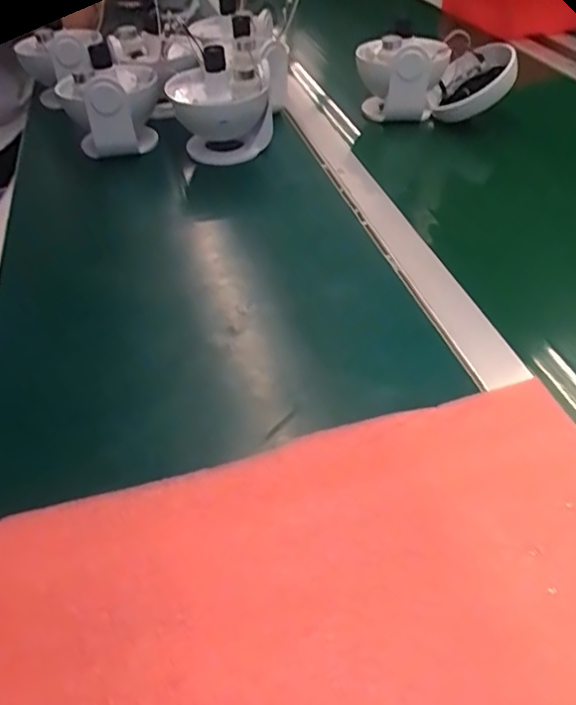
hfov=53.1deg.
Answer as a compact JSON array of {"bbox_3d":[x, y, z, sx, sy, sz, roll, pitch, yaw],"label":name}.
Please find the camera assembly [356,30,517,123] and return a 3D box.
[{"bbox_3d":[0.182,-0.351,0.730,0.181,0.093,0.098,2,43,8],"label":"camera assembly"}]

